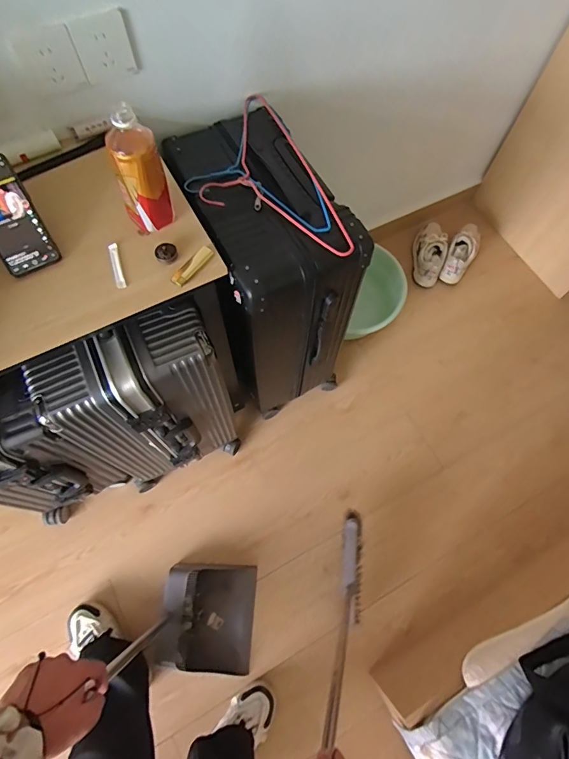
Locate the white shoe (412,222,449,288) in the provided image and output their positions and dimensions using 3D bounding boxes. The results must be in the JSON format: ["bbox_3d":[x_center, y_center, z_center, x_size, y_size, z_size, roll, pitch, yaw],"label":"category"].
[{"bbox_3d":[0.517,-0.463,1.472,0.103,0.086,0.263,11,69,5],"label":"white shoe"}]

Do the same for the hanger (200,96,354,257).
[{"bbox_3d":[-0.051,-0.375,0.775,0.215,0.015,0.438,-21,69,-7],"label":"hanger"}]

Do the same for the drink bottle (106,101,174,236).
[{"bbox_3d":[-0.213,-0.304,0.604,0.070,0.163,0.061,-13,68,-7],"label":"drink bottle"}]

